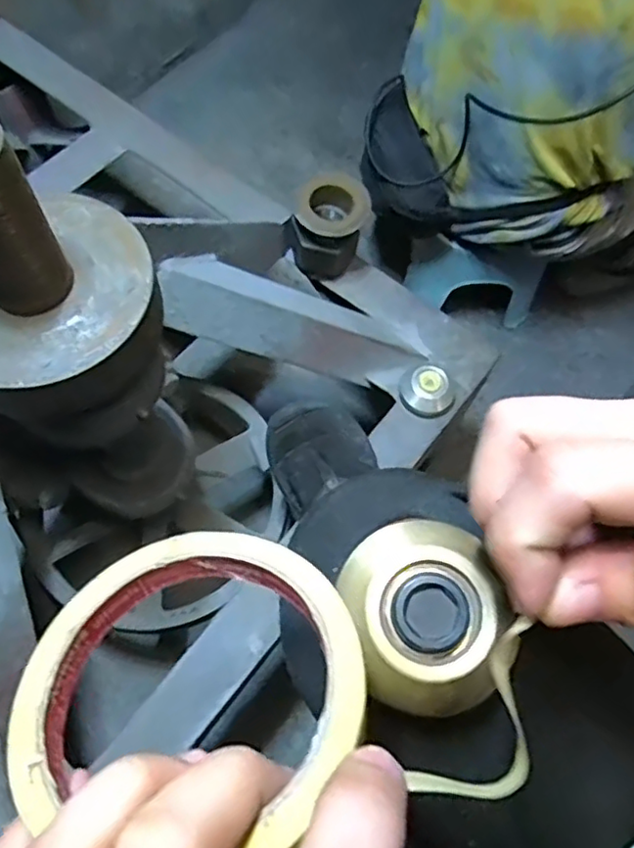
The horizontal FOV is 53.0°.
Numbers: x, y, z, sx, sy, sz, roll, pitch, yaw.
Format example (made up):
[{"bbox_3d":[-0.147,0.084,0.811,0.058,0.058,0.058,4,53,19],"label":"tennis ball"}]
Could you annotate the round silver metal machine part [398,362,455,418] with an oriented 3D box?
[{"bbox_3d":[0.127,-0.040,0.726,0.058,0.035,0.058,1,66,-3],"label":"round silver metal machine part"}]

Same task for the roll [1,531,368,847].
[{"bbox_3d":[-0.035,0.068,0.180,0.100,0.012,0.083,4,49,10],"label":"roll"}]

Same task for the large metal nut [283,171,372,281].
[{"bbox_3d":[0.010,-0.237,0.766,0.089,0.090,0.089,1,66,-3],"label":"large metal nut"}]

